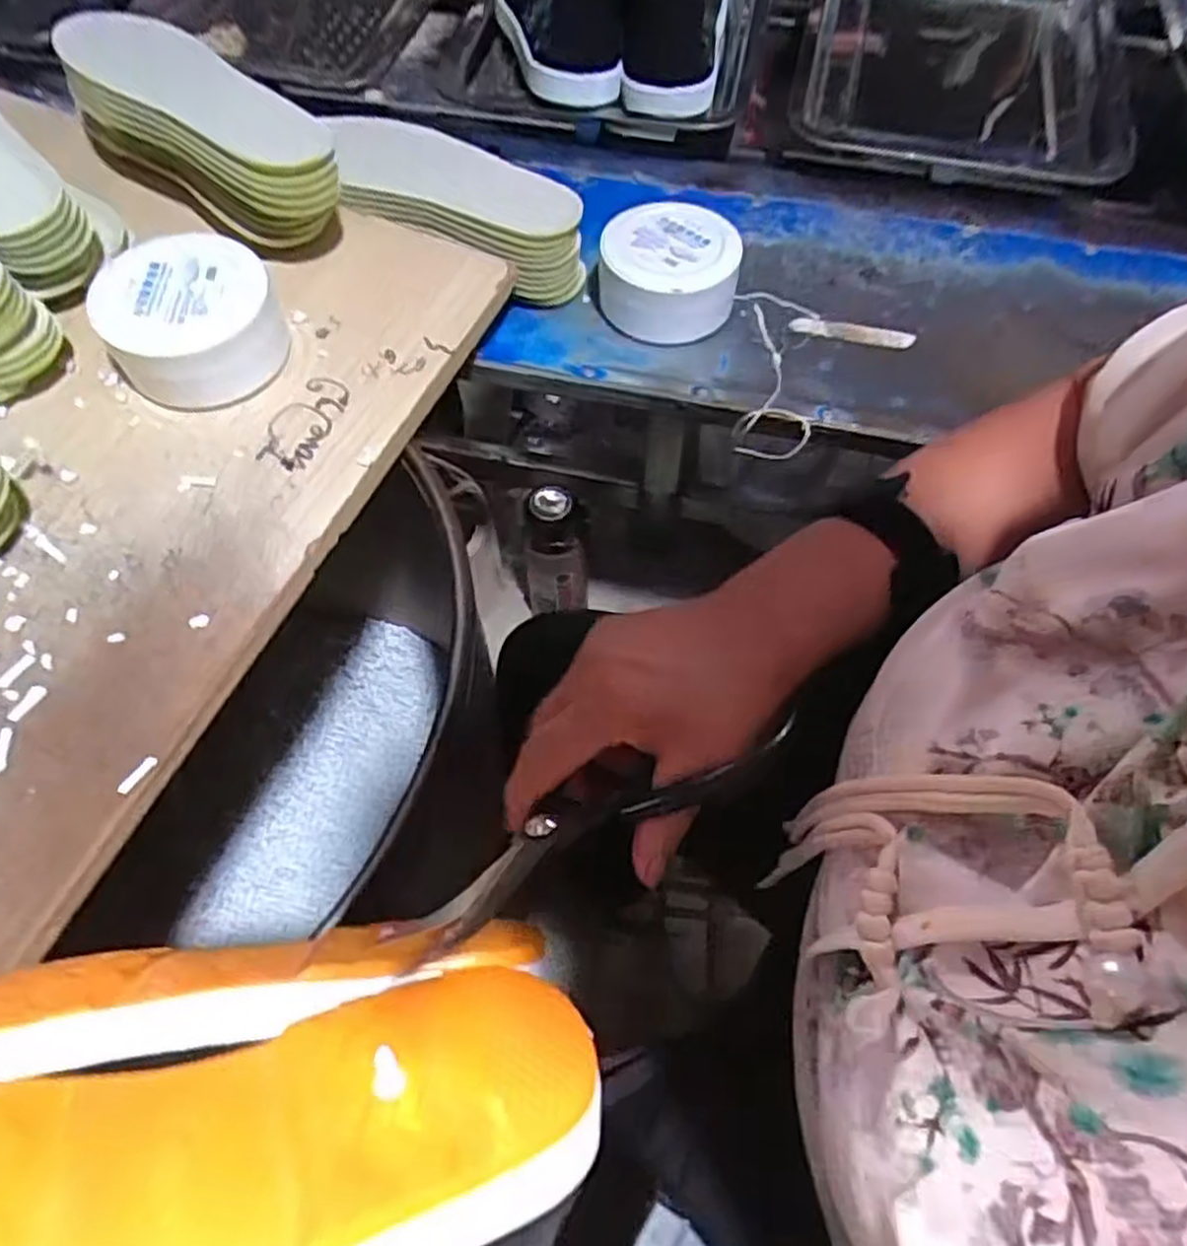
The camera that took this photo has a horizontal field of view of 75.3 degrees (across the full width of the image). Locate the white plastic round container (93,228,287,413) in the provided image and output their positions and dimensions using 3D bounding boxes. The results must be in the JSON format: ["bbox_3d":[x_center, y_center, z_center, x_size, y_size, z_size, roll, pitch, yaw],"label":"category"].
[{"bbox_3d":[-0.252,-0.191,0.490,0.097,0.059,0.095,0,61,0],"label":"white plastic round container"}]

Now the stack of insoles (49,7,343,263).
[{"bbox_3d":[-0.258,-0.338,0.537,0.227,0.090,0.087,34,66,17],"label":"stack of insoles"}]

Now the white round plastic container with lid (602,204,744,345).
[{"bbox_3d":[0.057,-0.267,0.587,0.103,0.054,0.098,0,61,0],"label":"white round plastic container with lid"}]

